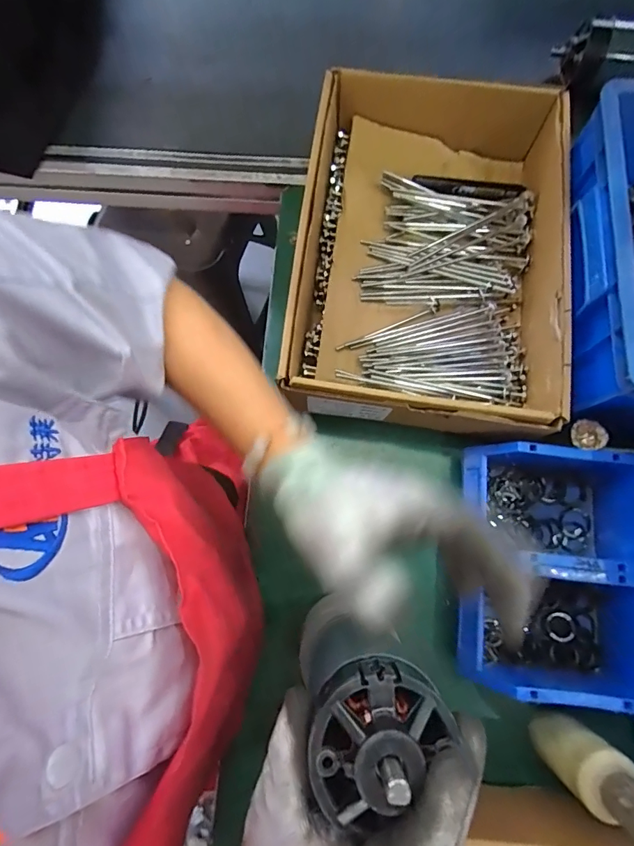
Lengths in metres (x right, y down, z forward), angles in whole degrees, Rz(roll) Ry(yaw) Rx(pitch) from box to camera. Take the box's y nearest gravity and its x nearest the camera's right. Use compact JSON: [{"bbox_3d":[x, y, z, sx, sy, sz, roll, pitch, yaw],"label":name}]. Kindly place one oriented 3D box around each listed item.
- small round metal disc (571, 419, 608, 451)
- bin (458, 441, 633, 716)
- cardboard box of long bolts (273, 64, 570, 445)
[{"bbox_3d":[0.257,0.011,0.407,0.031,0.009,0.030,0,76,1],"label":"small round metal disc"},{"bbox_3d":[0.222,0.136,0.403,0.163,0.073,0.217,7,76,3],"label":"bin"},{"bbox_3d":[0.119,-0.182,0.459,0.264,0.083,0.371,8,76,3],"label":"cardboard box of long bolts"}]

